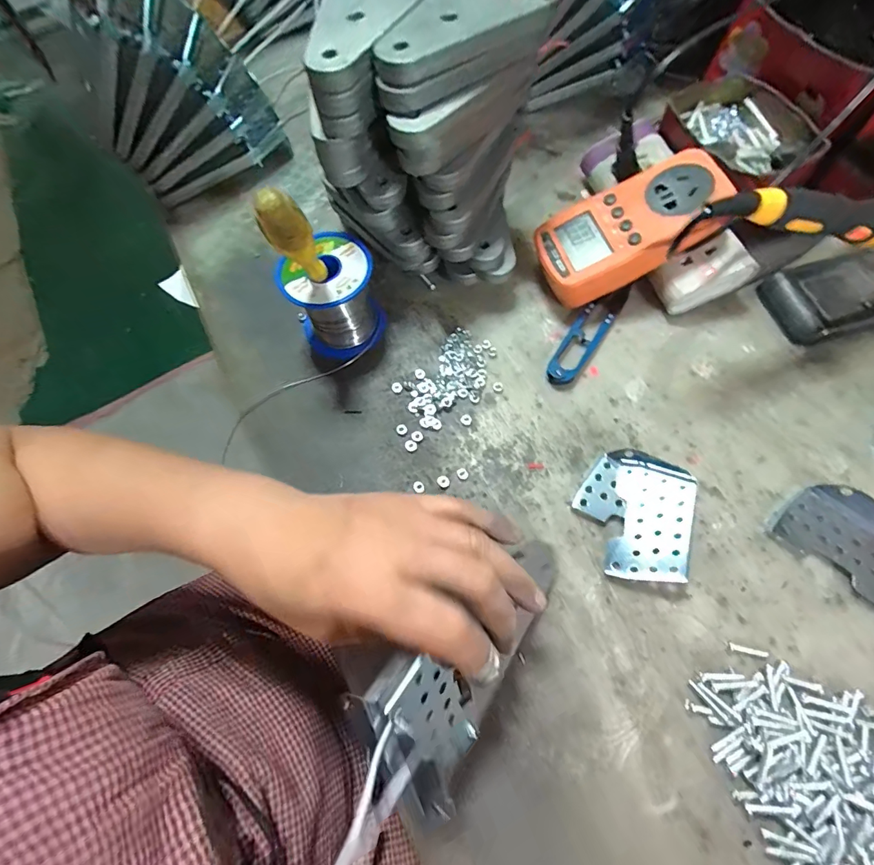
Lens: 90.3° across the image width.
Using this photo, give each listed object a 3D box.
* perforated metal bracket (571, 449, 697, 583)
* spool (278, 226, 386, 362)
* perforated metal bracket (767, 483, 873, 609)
[{"bbox_3d":[0.122,0.051,0.271,0.064,0.020,0.074,12,68,9],"label":"perforated metal bracket"},{"bbox_3d":[-0.075,-0.099,0.323,0.063,0.066,0.059,-1,66,3],"label":"spool"},{"bbox_3d":[0.249,0.060,0.262,0.069,0.017,0.058,37,73,17],"label":"perforated metal bracket"}]

